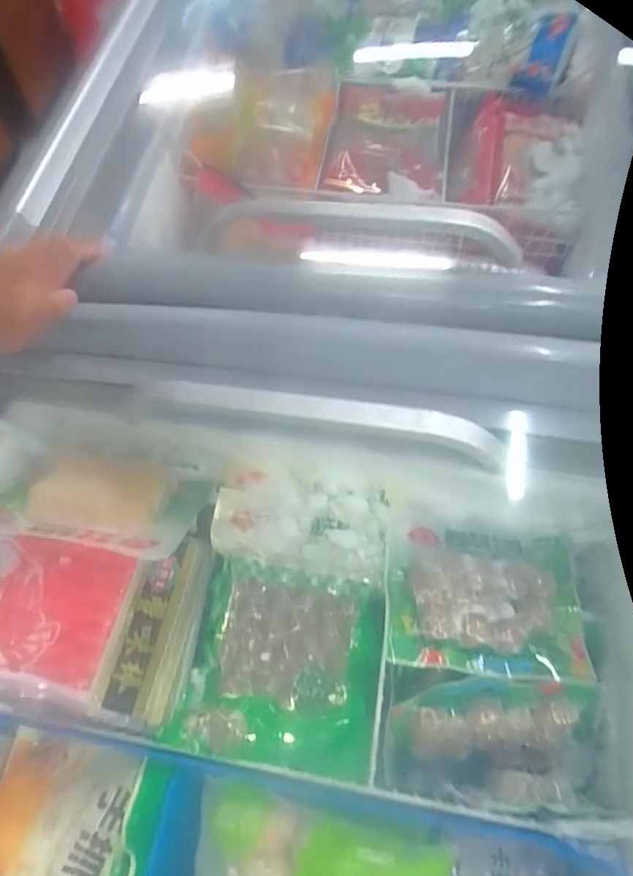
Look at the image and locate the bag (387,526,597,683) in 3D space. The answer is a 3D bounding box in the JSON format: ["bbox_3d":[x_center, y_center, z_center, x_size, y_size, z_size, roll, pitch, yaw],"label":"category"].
[{"bbox_3d":[0.169,0.160,0.530,0.199,0.057,0.140,3,64,4],"label":"bag"}]

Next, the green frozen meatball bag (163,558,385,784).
[{"bbox_3d":[-0.031,0.222,0.530,0.184,0.056,0.175,7,65,6],"label":"green frozen meatball bag"}]

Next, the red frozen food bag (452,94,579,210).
[{"bbox_3d":[0.334,-0.460,0.879,0.176,0.050,0.229,15,66,10],"label":"red frozen food bag"}]

